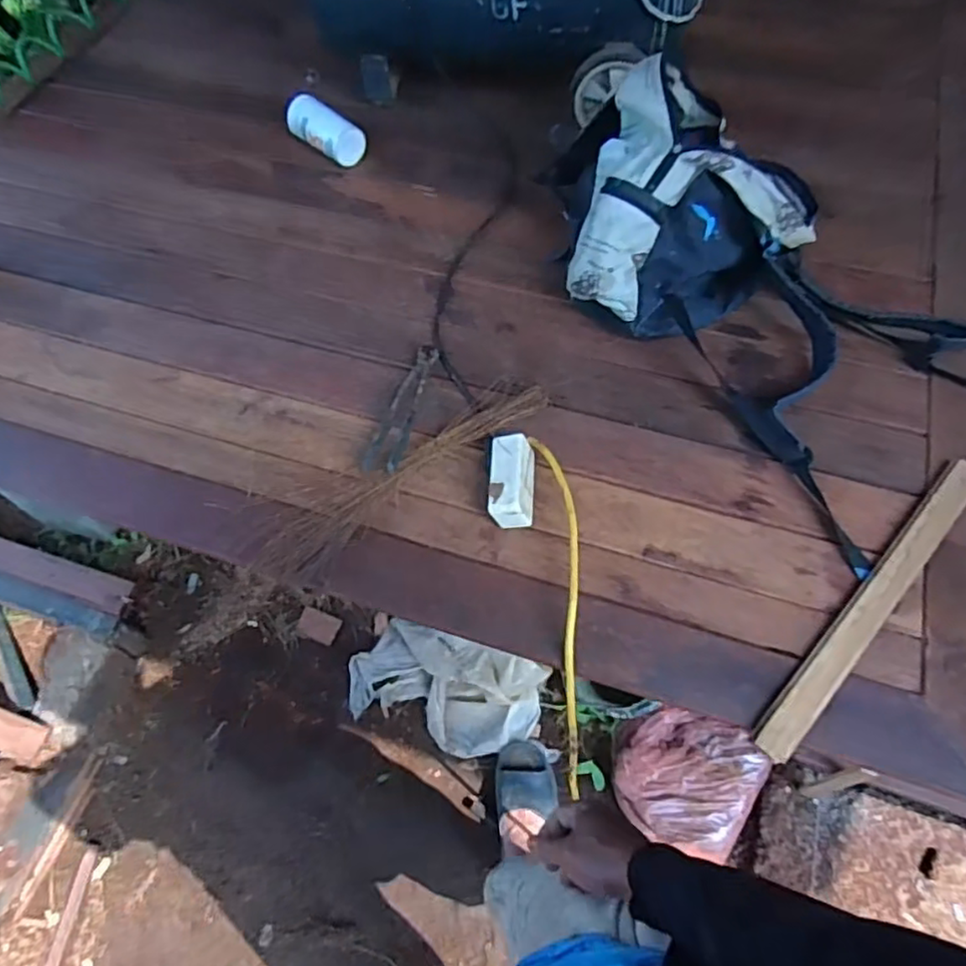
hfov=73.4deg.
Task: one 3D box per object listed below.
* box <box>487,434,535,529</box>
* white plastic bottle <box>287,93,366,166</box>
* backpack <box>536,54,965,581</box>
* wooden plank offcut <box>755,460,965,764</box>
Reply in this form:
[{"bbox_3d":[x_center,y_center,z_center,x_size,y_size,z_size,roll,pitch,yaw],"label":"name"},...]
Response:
[{"bbox_3d":[0.036,-0.004,0.797,0.055,0.051,0.109,1,65,5],"label":"box"},{"bbox_3d":[-0.271,-0.603,1.106,0.146,0.055,0.060,35,72,4],"label":"white plastic bottle"},{"bbox_3d":[0.373,-0.287,0.840,0.373,0.206,0.659,-37,68,-12],"label":"backpack"},{"bbox_3d":[0.453,0.131,0.735,0.044,0.024,0.454,41,74,18],"label":"wooden plank offcut"}]

